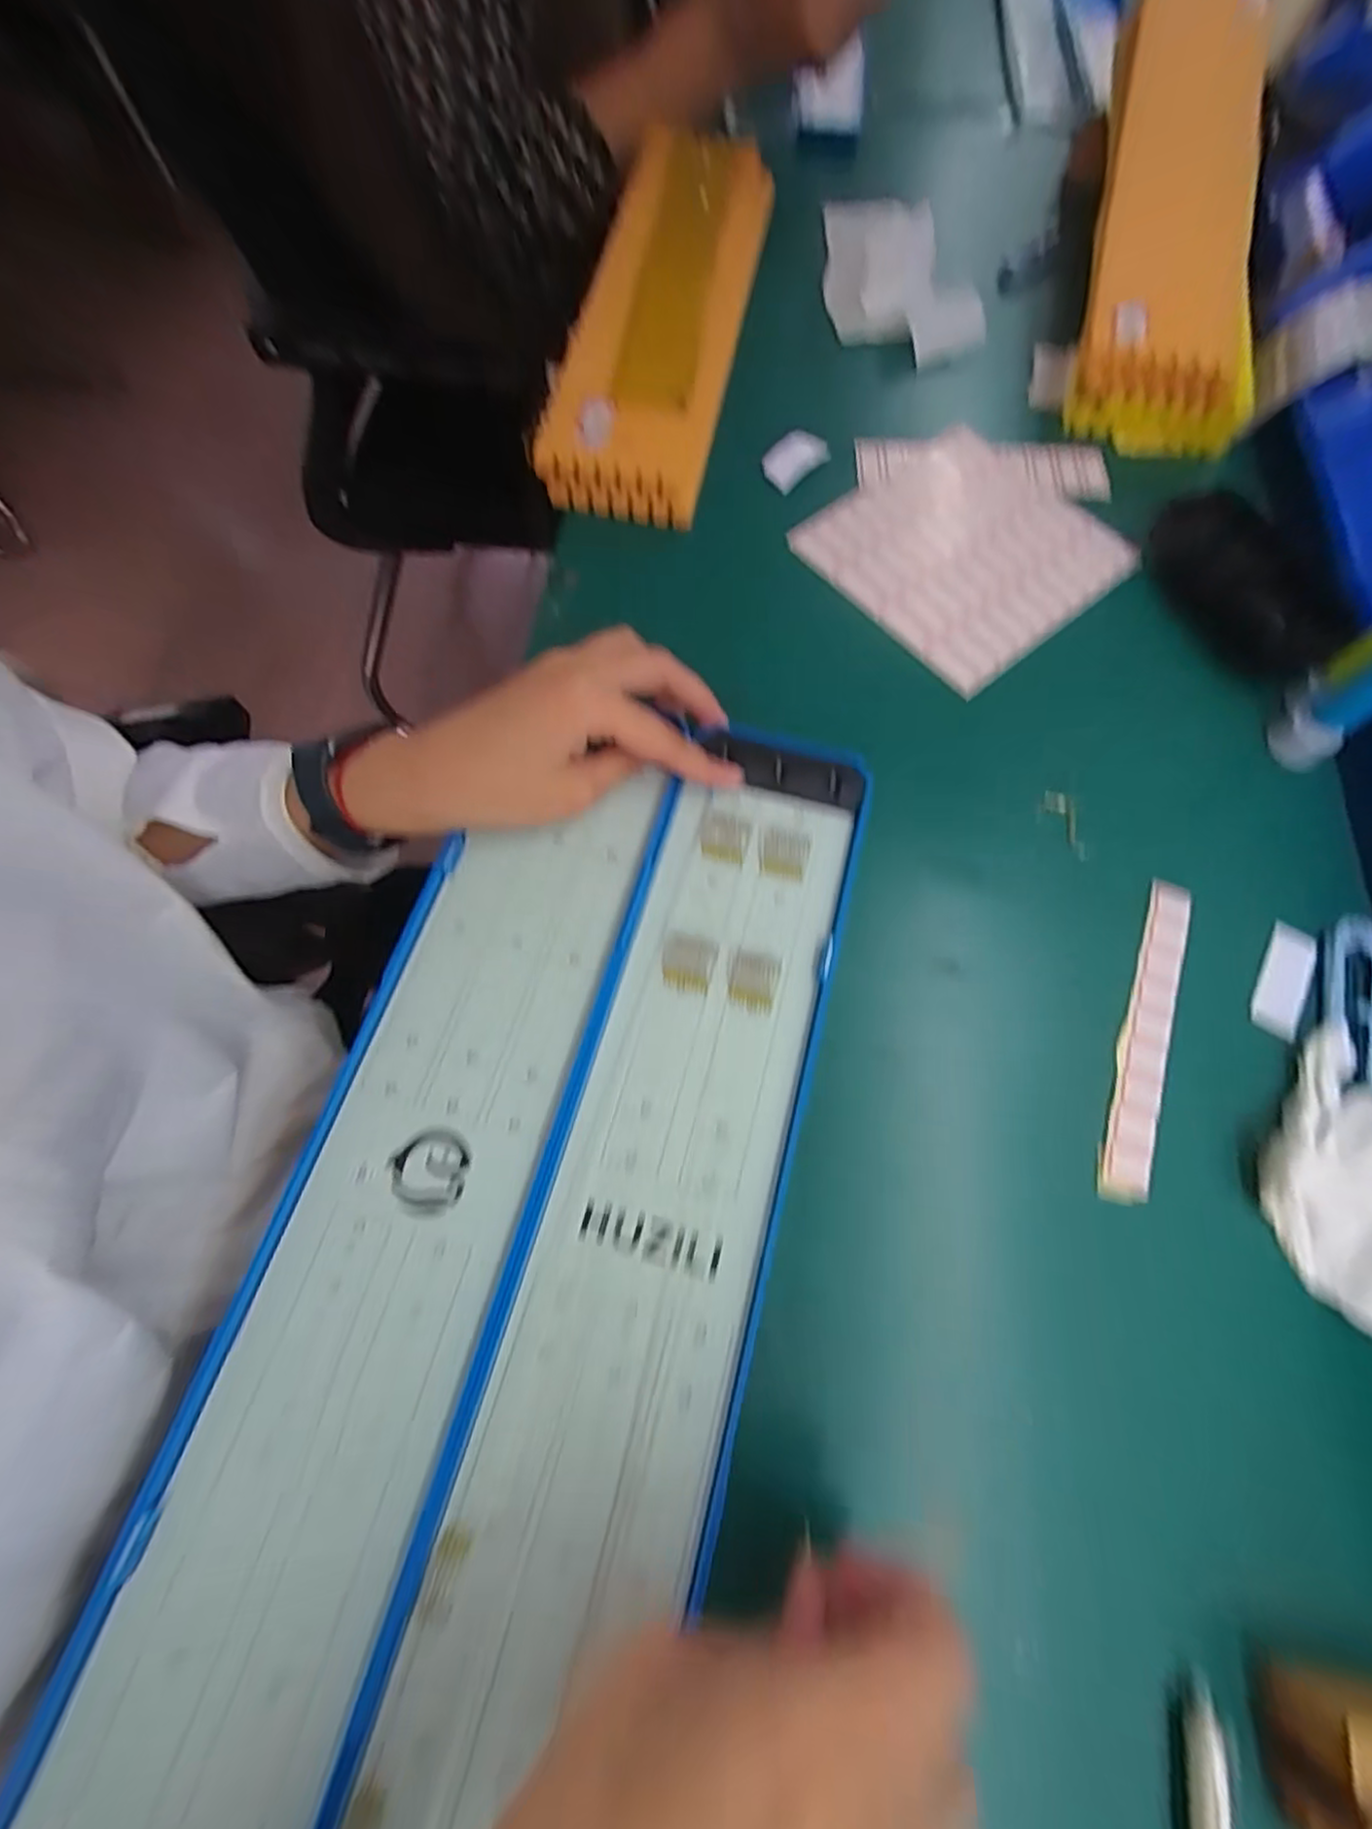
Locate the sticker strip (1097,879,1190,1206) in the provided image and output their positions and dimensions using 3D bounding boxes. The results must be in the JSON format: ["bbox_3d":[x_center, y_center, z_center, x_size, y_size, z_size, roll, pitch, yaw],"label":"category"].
[{"bbox_3d":[0.196,0.050,0.291,0.020,0.005,0.140,22,70,7],"label":"sticker strip"}]

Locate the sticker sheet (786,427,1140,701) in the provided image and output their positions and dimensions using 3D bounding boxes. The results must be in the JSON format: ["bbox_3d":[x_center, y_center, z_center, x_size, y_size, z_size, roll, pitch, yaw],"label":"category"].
[{"bbox_3d":[0.154,-0.205,0.380,0.141,0.007,0.139,-38,73,-13],"label":"sticker sheet"}]

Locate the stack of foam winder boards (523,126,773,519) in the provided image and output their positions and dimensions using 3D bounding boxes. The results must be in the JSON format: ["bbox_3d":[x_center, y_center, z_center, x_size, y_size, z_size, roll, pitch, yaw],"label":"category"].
[{"bbox_3d":[-0.011,-0.387,0.440,0.098,0.036,0.344,9,69,4],"label":"stack of foam winder boards"}]

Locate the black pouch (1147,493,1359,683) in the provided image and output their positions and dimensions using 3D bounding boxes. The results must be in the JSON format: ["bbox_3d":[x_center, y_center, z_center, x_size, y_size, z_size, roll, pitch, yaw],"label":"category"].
[{"bbox_3d":[0.278,-0.168,0.352,0.047,0.034,0.113,-18,70,-7],"label":"black pouch"}]

